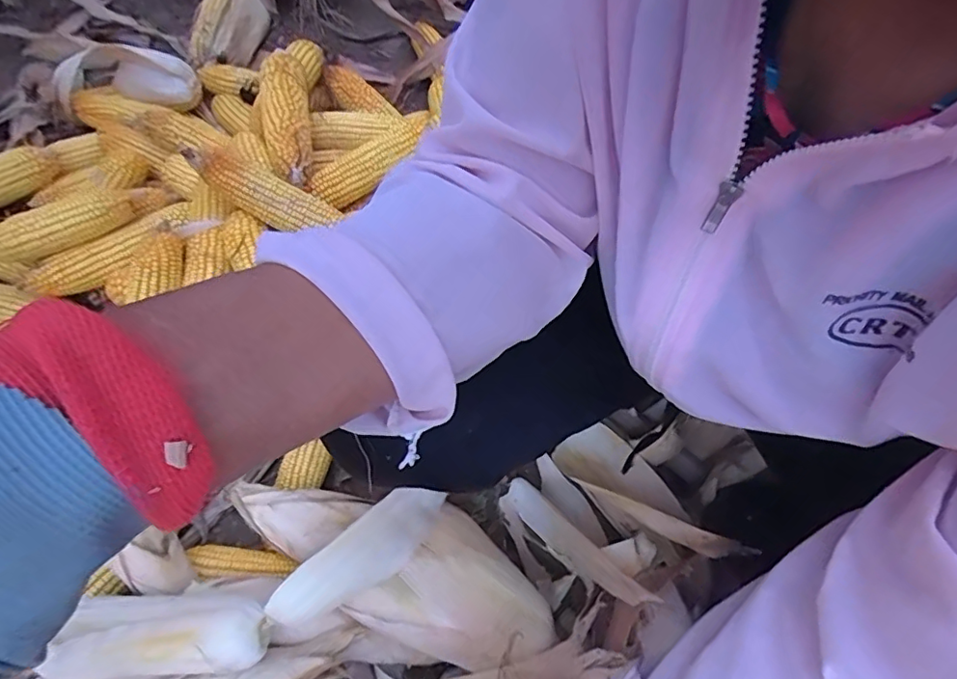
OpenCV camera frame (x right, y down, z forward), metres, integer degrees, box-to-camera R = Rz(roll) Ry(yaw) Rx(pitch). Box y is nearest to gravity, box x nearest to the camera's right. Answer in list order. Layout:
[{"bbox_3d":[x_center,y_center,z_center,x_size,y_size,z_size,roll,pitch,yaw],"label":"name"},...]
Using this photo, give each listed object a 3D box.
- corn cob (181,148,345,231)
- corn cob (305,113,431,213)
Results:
[{"bbox_3d":[-0.248,-0.171,0.627,0.164,0.043,0.052,24,64,-17],"label":"corn cob"},{"bbox_3d":[-0.141,-0.226,0.709,0.053,0.039,0.180,42,69,15],"label":"corn cob"}]

